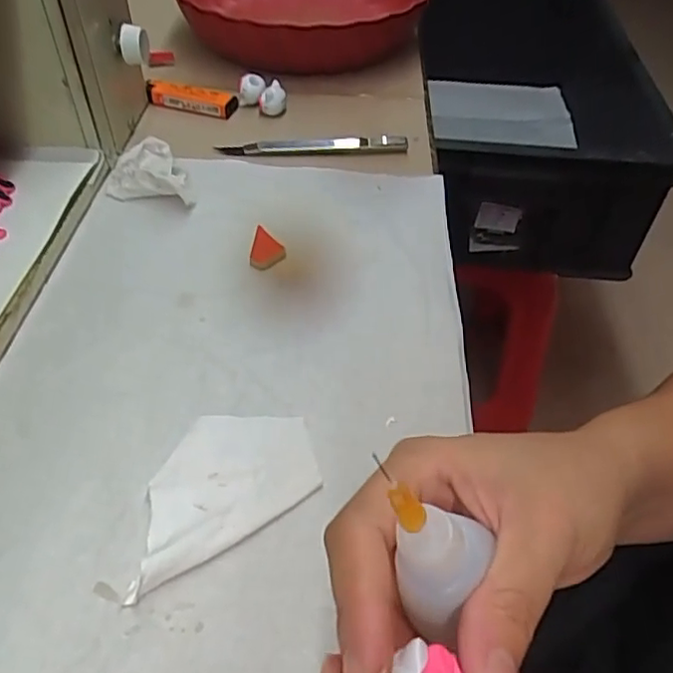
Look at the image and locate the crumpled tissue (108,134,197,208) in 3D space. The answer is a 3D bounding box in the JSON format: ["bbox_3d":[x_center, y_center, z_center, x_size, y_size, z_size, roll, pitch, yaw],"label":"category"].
[{"bbox_3d":[-0.126,-0.114,0.422,0.060,0.021,0.050,3,48,1],"label":"crumpled tissue"}]

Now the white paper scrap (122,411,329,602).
[{"bbox_3d":[-0.054,0.063,0.274,0.095,0.011,0.062,-24,53,-22],"label":"white paper scrap"}]

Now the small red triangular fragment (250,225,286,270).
[{"bbox_3d":[-0.042,-0.056,0.382,0.020,0.005,0.034,6,48,3],"label":"small red triangular fragment"}]

